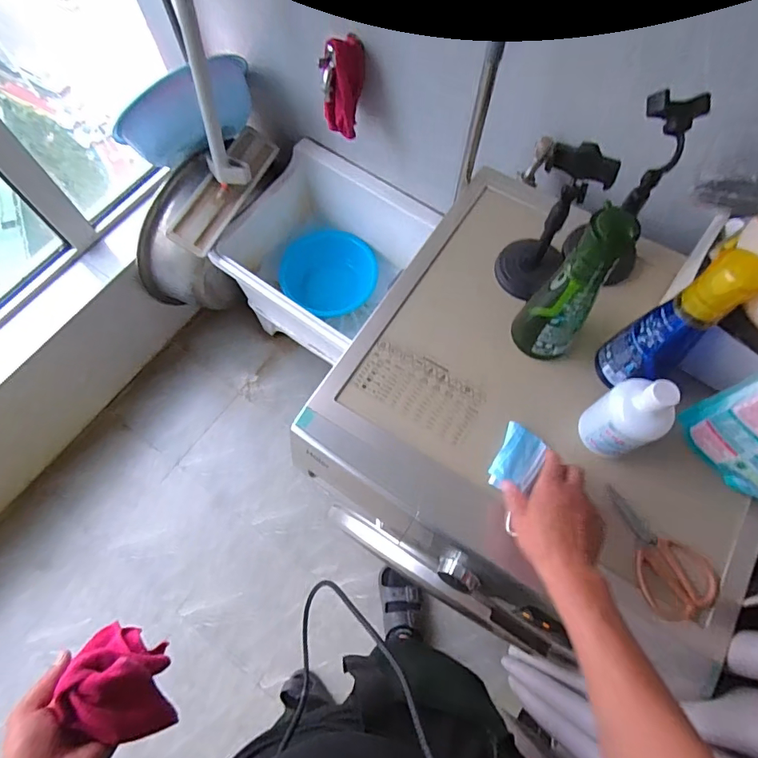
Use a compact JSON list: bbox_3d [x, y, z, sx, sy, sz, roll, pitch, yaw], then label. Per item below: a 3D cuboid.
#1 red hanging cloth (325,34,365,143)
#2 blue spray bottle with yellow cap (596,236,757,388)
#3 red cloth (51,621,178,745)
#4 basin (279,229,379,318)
[{"bbox_3d":[-0.076,-0.599,0.966,0.074,0.175,0.083,17,43,6],"label":"red hanging cloth"},{"bbox_3d":[0.355,-0.062,0.567,0.084,0.227,0.078,-39,74,-14],"label":"blue spray bottle with yellow cap"},{"bbox_3d":[-0.270,0.317,0.487,0.075,0.076,0.110,-15,70,-6],"label":"red cloth"},{"bbox_3d":[-0.146,-0.311,1.436,0.279,0.120,0.251,31,72,11],"label":"basin"}]

